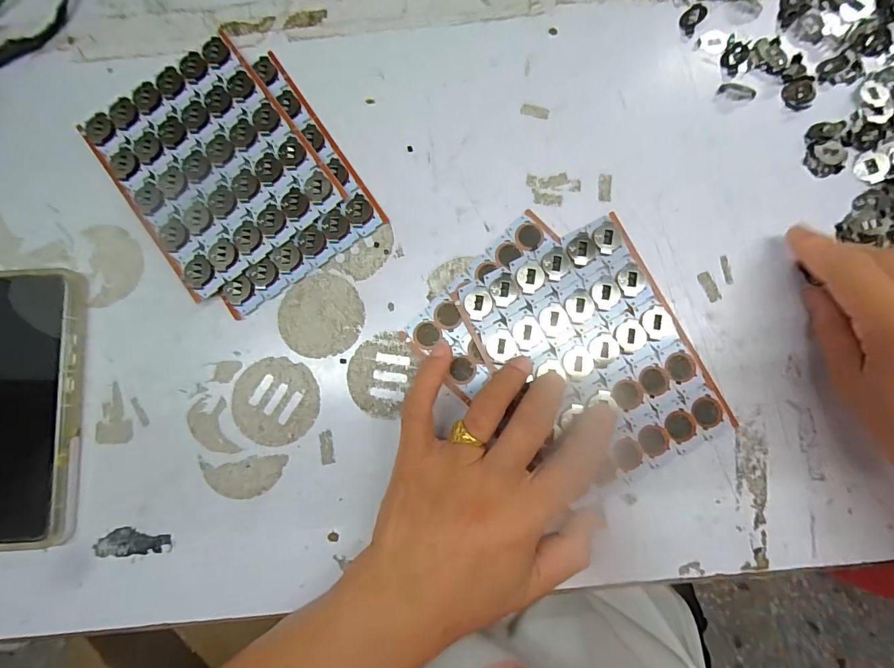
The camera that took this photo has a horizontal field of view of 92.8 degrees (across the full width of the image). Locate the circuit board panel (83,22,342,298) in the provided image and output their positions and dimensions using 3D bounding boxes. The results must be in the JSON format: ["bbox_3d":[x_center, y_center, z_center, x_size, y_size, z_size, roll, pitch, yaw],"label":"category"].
[{"bbox_3d":[-0.155,-0.113,0.283,0.117,0.012,0.147,-36,83,-4],"label":"circuit board panel"}]

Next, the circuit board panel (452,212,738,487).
[{"bbox_3d":[0.088,0.012,0.260,0.117,0.006,0.145,-25,83,-2],"label":"circuit board panel"}]

